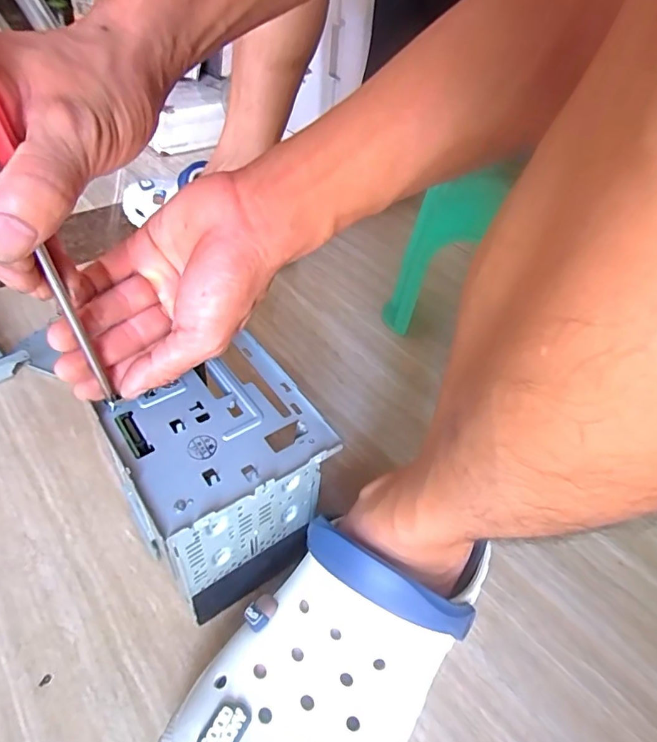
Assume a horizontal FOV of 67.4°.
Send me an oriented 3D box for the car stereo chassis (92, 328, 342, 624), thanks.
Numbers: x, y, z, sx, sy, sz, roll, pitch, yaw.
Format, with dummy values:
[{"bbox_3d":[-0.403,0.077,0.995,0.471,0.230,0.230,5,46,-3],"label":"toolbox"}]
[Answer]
[{"bbox_3d":[-0.069,0.081,0.337,0.113,0.139,0.105,-23,52,-26],"label":"car stereo chassis"}]

